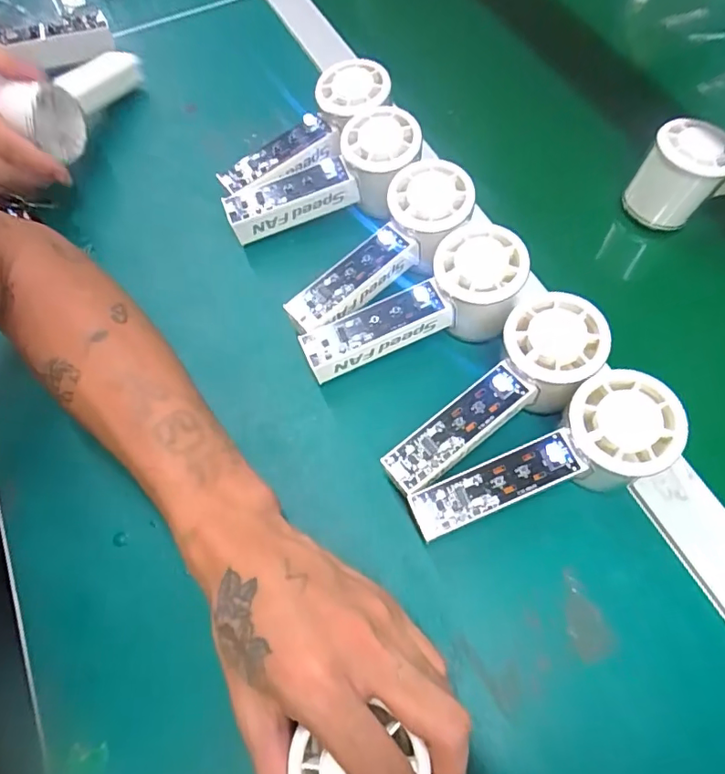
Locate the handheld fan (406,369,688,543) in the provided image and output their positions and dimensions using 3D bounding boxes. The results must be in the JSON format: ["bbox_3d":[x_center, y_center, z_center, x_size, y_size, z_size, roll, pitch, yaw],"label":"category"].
[{"bbox_3d":[0.102,0.047,0.297,0.150,0.051,0.053,-24,64,3],"label":"handheld fan"}]

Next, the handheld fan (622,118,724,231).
[{"bbox_3d":[0.282,-0.173,0.401,0.159,0.061,0.047,-19,64,-9],"label":"handheld fan"}]

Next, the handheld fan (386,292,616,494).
[{"bbox_3d":[0.080,0.009,0.312,0.149,0.050,0.056,-39,68,-3],"label":"handheld fan"}]

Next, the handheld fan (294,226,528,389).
[{"bbox_3d":[0.037,-0.044,0.340,0.150,0.057,0.059,-24,64,4],"label":"handheld fan"}]

